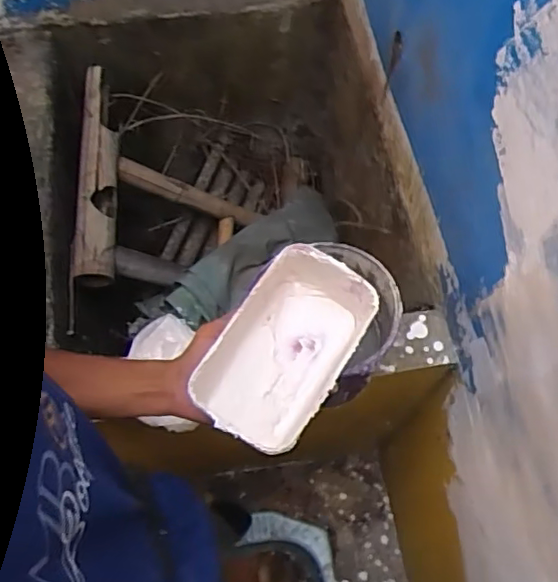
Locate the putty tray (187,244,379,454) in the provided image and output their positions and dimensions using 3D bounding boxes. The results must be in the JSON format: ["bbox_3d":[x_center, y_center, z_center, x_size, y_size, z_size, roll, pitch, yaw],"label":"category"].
[{"bbox_3d":[0.008,0.060,0.577,0.105,0.086,0.190,29,68,12],"label":"putty tray"}]

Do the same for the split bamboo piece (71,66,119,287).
[{"bbox_3d":[-0.360,-0.239,1.188,0.071,0.072,0.465,-2,65,-2],"label":"split bamboo piece"}]

